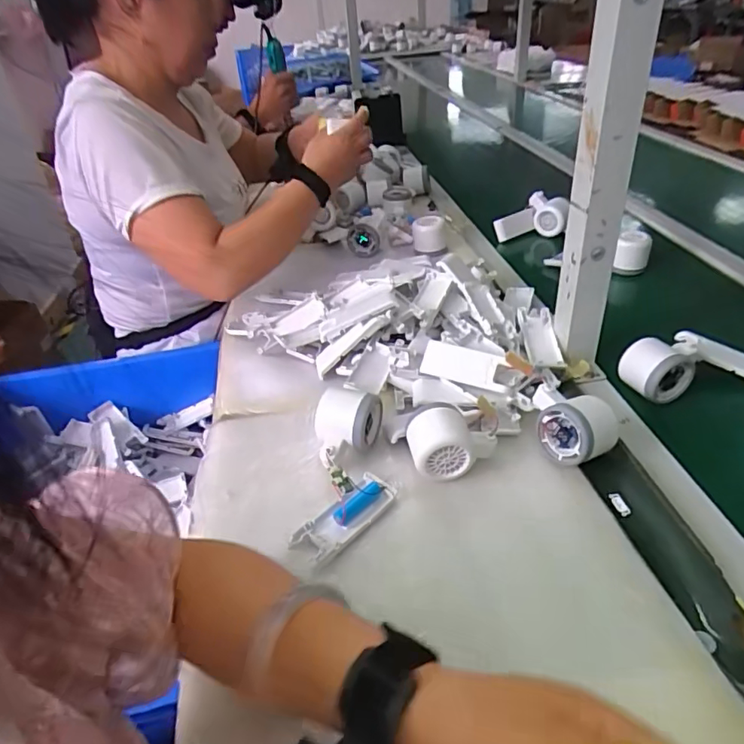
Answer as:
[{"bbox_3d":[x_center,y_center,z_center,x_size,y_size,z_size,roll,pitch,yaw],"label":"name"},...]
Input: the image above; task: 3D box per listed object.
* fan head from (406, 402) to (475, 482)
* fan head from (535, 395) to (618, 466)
[{"bbox_3d":[0.065,0.068,0.516,0.059,0.058,0.052,-6,36,-1],"label":"fan head"},{"bbox_3d":[0.198,0.053,0.517,0.063,0.060,0.054,-26,41,-26],"label":"fan head"}]

